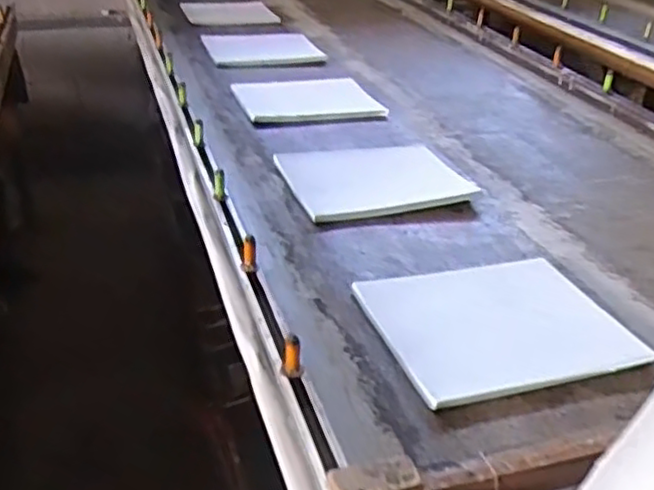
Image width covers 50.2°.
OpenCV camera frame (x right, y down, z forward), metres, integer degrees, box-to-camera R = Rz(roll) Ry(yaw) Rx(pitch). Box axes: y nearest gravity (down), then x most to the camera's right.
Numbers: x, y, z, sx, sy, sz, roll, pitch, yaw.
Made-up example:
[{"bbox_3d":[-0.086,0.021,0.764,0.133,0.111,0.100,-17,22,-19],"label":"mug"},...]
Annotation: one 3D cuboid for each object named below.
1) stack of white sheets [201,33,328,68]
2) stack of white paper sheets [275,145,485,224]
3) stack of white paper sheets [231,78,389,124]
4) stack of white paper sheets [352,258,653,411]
[{"bbox_3d":[-0.170,-0.502,1.773,0.266,0.015,0.285,-9,33,-17],"label":"stack of white sheets"},{"bbox_3d":[0.073,-0.113,1.149,0.288,0.013,0.239,-12,34,-22],"label":"stack of white paper sheets"},{"bbox_3d":[-0.048,-0.311,1.455,0.267,0.020,0.228,-8,33,-16],"label":"stack of white paper sheets"},{"bbox_3d":[0.188,0.089,0.801,0.259,0.014,0.240,-9,28,-10],"label":"stack of white paper sheets"}]

